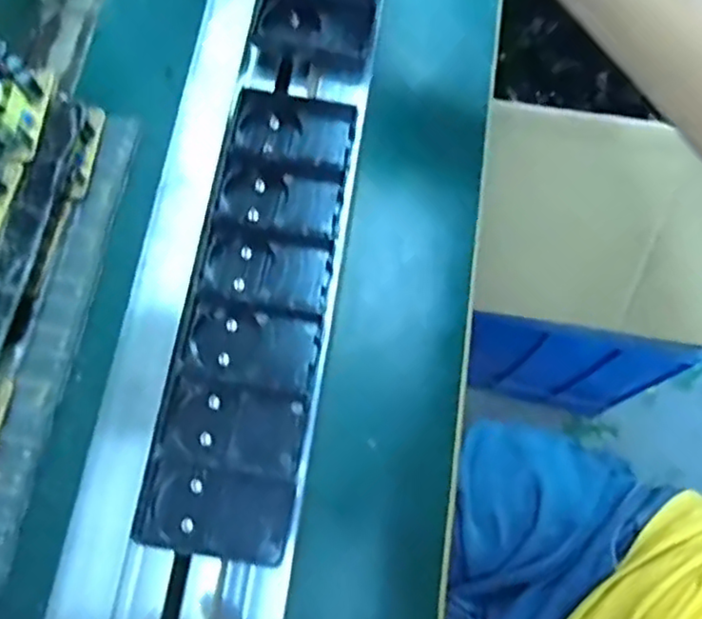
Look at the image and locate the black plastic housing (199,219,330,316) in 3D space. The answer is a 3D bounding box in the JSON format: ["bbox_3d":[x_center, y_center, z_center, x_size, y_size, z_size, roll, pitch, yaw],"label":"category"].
[{"bbox_3d":[-0.046,-0.022,0.360,0.066,0.017,0.043,12,72,3],"label":"black plastic housing"}]

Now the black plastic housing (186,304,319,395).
[{"bbox_3d":[-0.052,0.021,0.349,0.064,0.011,0.039,13,72,4],"label":"black plastic housing"}]

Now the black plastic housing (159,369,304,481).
[{"bbox_3d":[-0.059,0.060,0.336,0.069,0.015,0.042,14,72,4],"label":"black plastic housing"}]

